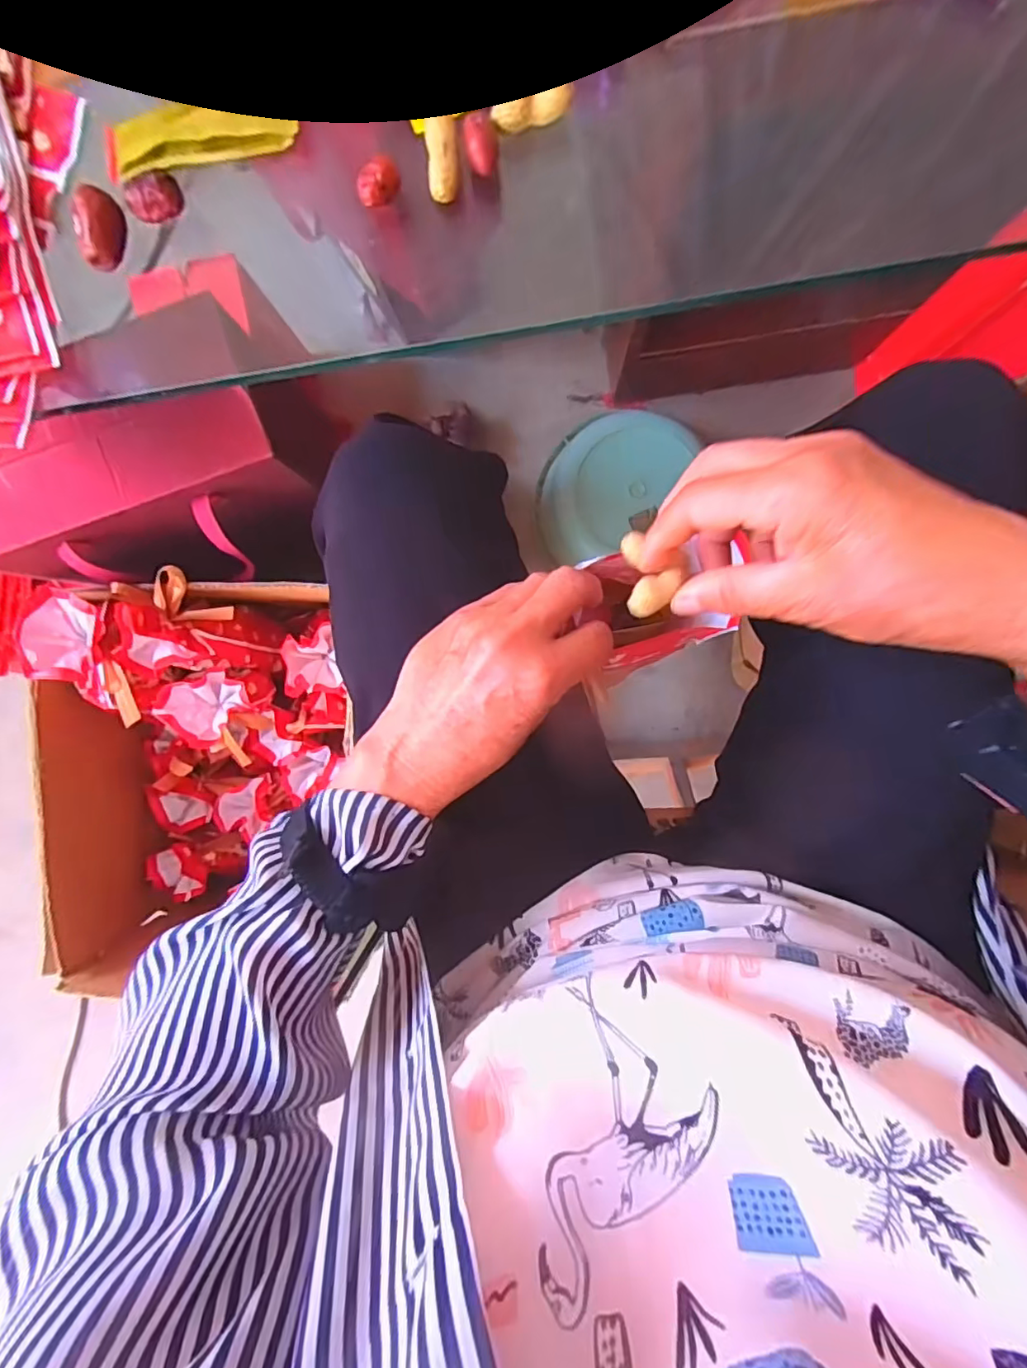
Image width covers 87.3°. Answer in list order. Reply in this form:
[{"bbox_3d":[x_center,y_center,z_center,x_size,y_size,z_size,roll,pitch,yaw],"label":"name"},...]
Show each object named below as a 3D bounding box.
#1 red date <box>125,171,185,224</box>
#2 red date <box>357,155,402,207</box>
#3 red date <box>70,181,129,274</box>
[{"bbox_3d":[-0.187,-0.251,0.279,0.027,0.013,0.016,-7,92,4],"label":"red date"},{"bbox_3d":[-0.067,-0.253,0.270,0.023,0.013,0.013,-36,90,5],"label":"red date"},{"bbox_3d":[-0.219,-0.240,0.283,0.016,0.018,0.035,19,94,3],"label":"red date"}]

